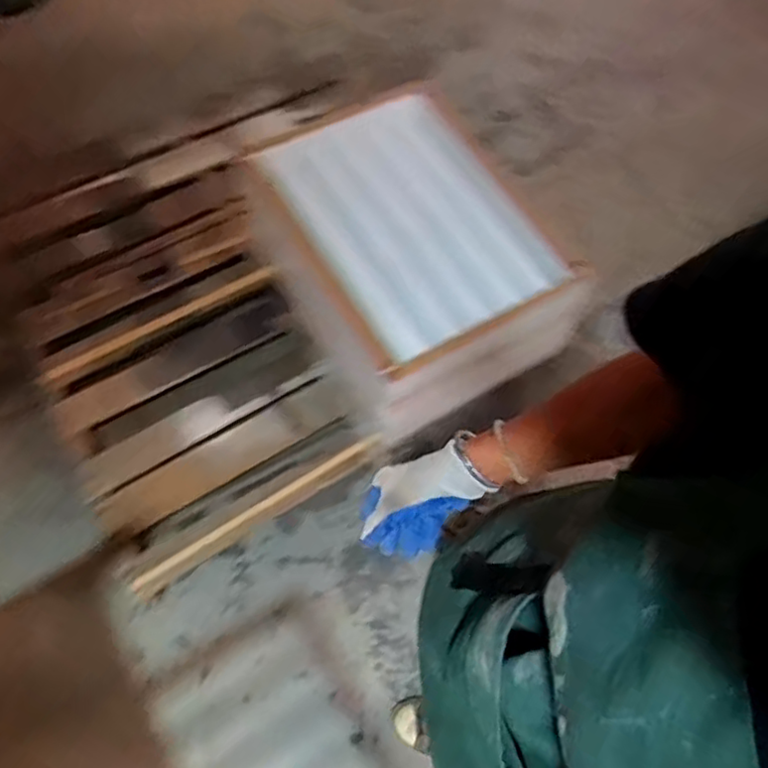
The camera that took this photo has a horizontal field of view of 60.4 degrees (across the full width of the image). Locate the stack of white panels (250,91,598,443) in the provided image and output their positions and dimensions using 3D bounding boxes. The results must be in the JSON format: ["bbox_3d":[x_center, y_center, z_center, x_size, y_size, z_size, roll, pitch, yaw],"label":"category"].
[{"bbox_3d":[0.031,-0.268,1.384,0.454,0.373,0.593,-27,71,-10],"label":"stack of white panels"}]

